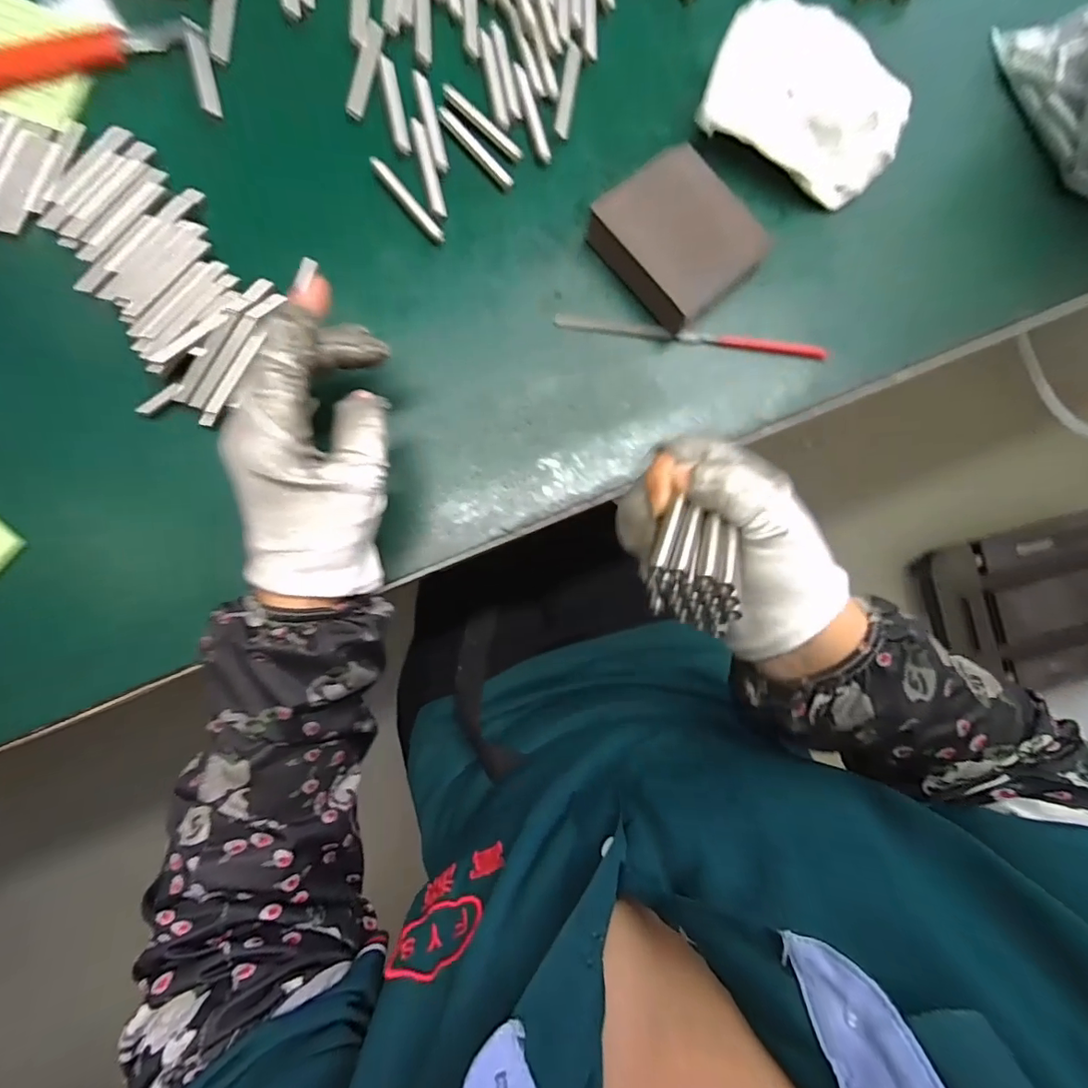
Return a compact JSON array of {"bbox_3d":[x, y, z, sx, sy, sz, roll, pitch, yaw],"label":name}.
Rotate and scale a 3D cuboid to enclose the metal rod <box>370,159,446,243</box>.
[{"bbox_3d":[-0.080,-0.199,0.298,0.008,0.004,0.060,-42,89,-4],"label":"metal rod"}]

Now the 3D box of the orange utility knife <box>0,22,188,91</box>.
[{"bbox_3d":[-0.277,-0.280,0.293,0.140,0.007,0.028,-18,87,-3],"label":"orange utility knife"}]

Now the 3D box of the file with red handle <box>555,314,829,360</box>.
[{"bbox_3d":[0.086,-0.122,0.299,0.157,0.008,0.008,6,87,-1],"label":"file with red handle"}]

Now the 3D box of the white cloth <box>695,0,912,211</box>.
[{"bbox_3d":[0.151,-0.254,0.298,0.111,0.028,0.085,26,86,0],"label":"white cloth"}]

